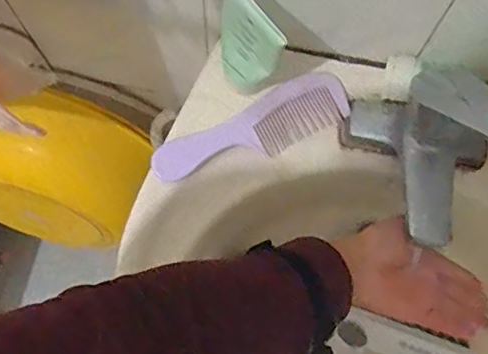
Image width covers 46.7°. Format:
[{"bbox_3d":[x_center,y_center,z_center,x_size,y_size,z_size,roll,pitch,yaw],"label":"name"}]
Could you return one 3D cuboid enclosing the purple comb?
[{"bbox_3d":[0.009,-0.040,0.524,0.186,0.007,0.054,-29,93,-8],"label":"purple comb"}]

